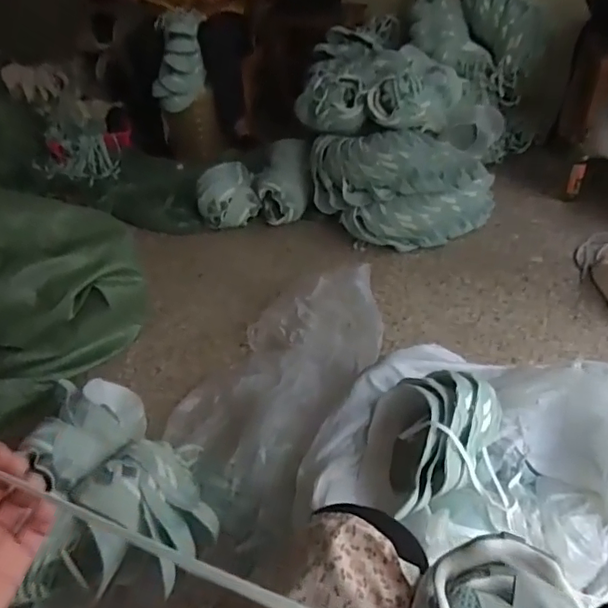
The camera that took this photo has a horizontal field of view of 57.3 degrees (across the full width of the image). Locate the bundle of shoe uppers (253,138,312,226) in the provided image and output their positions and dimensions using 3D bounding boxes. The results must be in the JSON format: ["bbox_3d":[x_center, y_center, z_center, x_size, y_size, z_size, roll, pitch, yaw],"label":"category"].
[{"bbox_3d":[-0.064,-0.385,1.741,0.171,0.157,0.315,0,38,4],"label":"bundle of shoe uppers"}]

